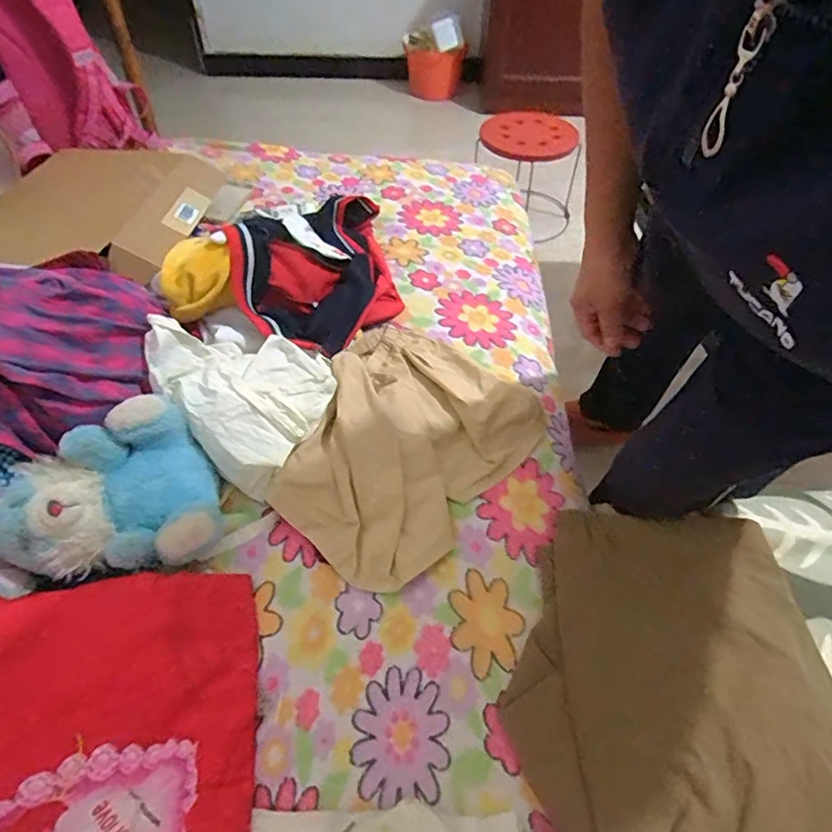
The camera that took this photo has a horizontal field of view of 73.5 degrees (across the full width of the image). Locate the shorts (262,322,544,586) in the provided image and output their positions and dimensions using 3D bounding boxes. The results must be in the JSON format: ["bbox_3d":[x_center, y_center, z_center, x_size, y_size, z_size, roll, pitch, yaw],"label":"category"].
[{"bbox_3d":[-0.025,0.014,0.752,0.313,0.064,0.383,28,55,22],"label":"shorts"}]

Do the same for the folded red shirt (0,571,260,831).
[{"bbox_3d":[-0.310,0.273,0.515,0.308,0.042,0.269,5,39,-13],"label":"folded red shirt"}]

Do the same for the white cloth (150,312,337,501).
[{"bbox_3d":[-0.225,-0.044,0.724,0.222,0.112,0.190,28,55,21],"label":"white cloth"}]

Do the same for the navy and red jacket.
[{"bbox_3d":[-0.155,-0.266,0.922,0.230,0.178,0.450,-5,50,-5],"label":"navy and red jacket"}]

